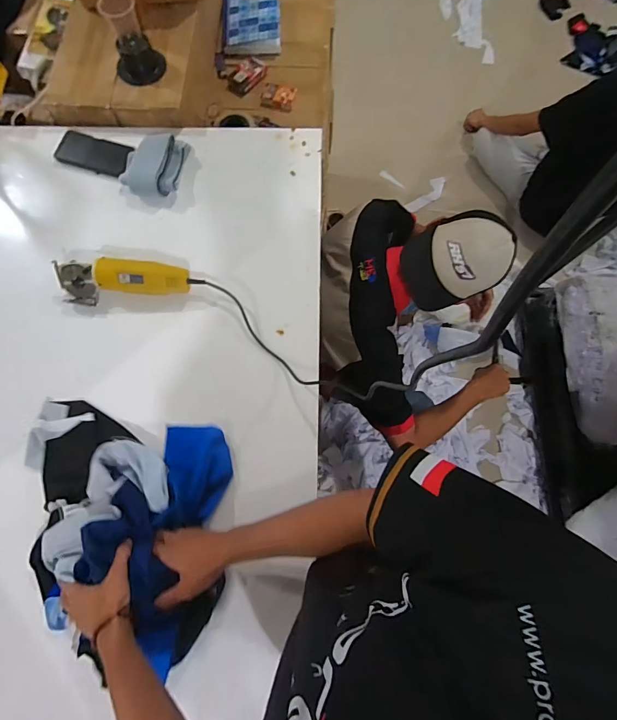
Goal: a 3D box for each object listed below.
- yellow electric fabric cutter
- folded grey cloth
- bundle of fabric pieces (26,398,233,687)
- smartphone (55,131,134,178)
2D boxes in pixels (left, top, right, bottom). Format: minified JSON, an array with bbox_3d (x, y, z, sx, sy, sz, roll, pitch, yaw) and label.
[{"bbox_3d":[-0.345,-0.152,0.737,0.273,0.064,0.076,0,75,1],"label":"yellow electric fabric cutter"},{"bbox_3d":[-0.329,-0.414,0.808,0.120,0.040,0.147,10,75,3],"label":"folded grey cloth"},{"bbox_3d":[-0.317,0.238,0.611,0.355,0.112,0.338,4,75,2],"label":"bundle of fabric pieces"},{"bbox_3d":[-0.470,-0.452,0.836,0.164,0.011,0.084,15,76,5],"label":"smartphone"}]

